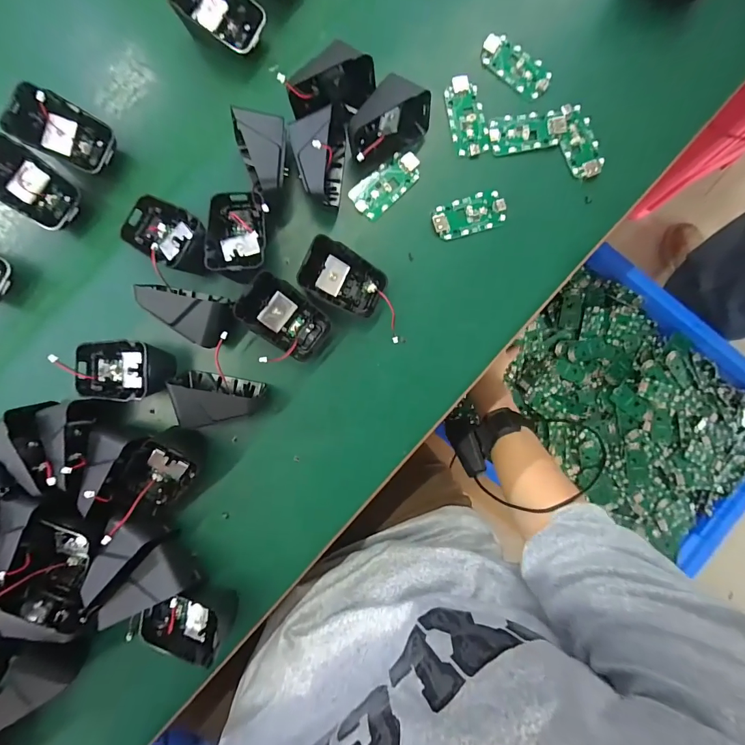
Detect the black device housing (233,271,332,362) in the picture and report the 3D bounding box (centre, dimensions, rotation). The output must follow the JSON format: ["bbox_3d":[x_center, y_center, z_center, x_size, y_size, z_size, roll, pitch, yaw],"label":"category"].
[{"bbox_3d":[-0.069,-0.043,0.299,0.061,0.043,0.044,37,88,1],"label":"black device housing"}]

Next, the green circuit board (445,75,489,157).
[{"bbox_3d":[0.081,-0.221,0.324,0.031,0.005,0.065,-13,88,-1],"label":"green circuit board"}]

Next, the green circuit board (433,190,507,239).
[{"bbox_3d":[0.084,-0.136,0.324,0.063,0.005,0.030,-16,88,-1],"label":"green circuit board"}]

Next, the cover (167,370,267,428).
[{"bbox_3d":[-0.118,0.019,0.296,0.063,0.044,0.042,-5,88,-1],"label":"cover"}]

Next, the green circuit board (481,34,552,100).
[{"bbox_3d":[0.125,-0.267,0.327,0.065,0.004,0.029,34,88,1],"label":"green circuit board"}]

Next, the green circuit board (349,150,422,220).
[{"bbox_3d":[0.013,-0.162,0.322,0.065,0.004,0.031,-42,89,-2],"label":"green circuit board"}]

